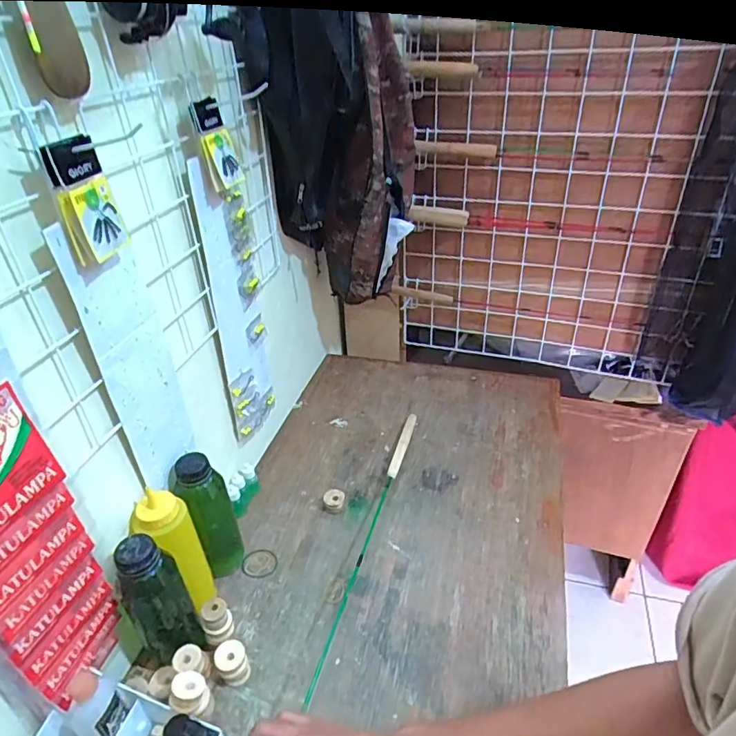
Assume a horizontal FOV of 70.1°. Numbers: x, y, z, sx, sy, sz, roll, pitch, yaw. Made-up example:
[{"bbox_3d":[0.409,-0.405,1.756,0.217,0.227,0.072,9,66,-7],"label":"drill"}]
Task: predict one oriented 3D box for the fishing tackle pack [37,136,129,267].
[{"bbox_3d":[-0.237,-0.143,0.444,0.015,0.094,0.052,3,33,21],"label":"fishing tackle pack"}]

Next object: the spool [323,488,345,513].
[{"bbox_3d":[-0.052,0.205,0.806,0.033,0.032,0.029,-8,36,-7],"label":"spool"}]

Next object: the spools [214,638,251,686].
[{"bbox_3d":[-0.154,0.338,0.600,0.033,0.050,0.031,-2,35,1],"label":"spools"}]

